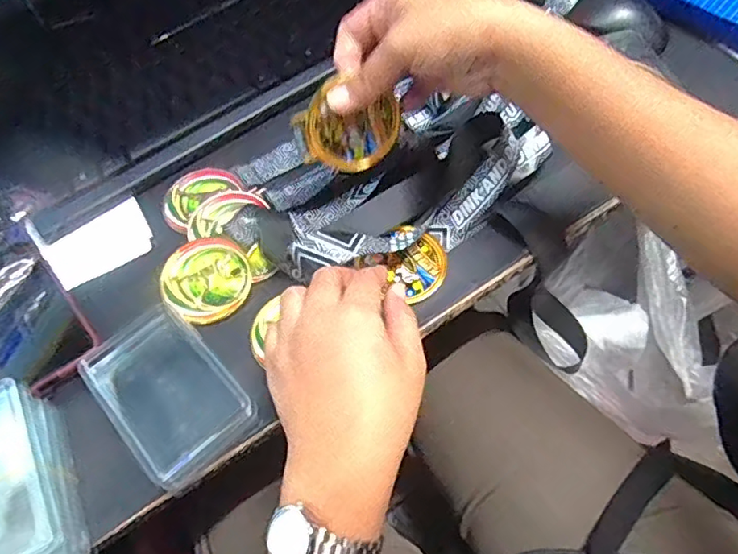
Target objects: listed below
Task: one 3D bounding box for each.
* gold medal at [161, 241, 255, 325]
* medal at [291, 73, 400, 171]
[{"bbox_3d":[-0.114,0.001,0.385,0.058,0.006,0.060,0,70,-1],"label":"gold medal"},{"bbox_3d":[-0.014,-0.099,0.365,0.067,0.055,0.005,11,23,-22],"label":"medal"}]

